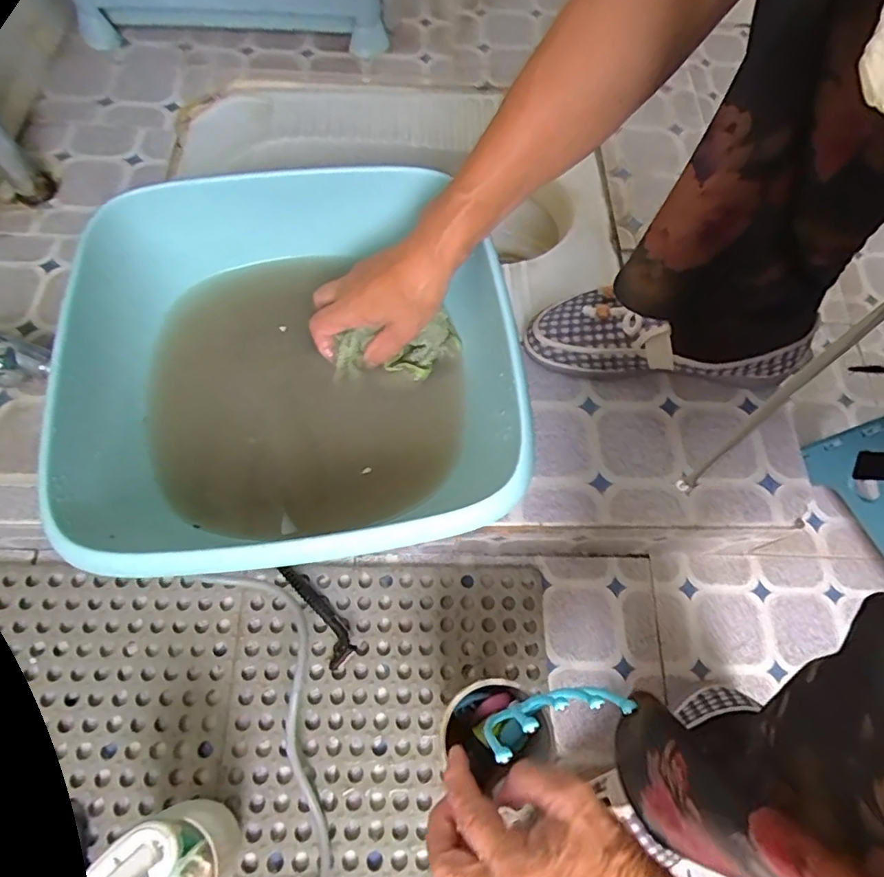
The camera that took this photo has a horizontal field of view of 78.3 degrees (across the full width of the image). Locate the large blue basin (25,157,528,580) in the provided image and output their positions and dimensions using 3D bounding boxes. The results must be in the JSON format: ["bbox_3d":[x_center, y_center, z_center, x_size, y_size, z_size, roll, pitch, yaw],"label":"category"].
[{"bbox_3d":[-0.113,-0.041,0.452,0.307,0.162,0.317,1,67,-3],"label":"large blue basin"}]

